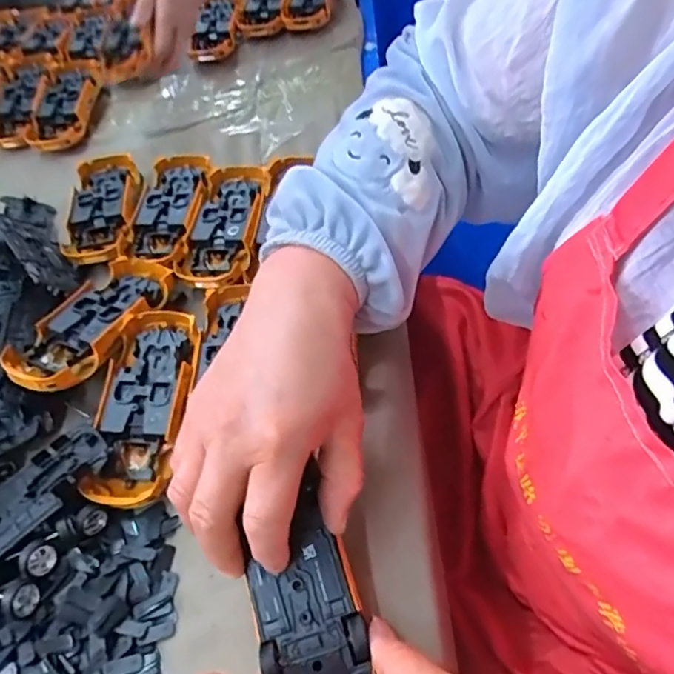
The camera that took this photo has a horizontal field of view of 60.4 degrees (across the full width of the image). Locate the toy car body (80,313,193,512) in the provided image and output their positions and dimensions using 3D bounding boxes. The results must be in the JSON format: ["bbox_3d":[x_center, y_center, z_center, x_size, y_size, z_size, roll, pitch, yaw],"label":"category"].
[{"bbox_3d":[-0.124,0.044,0.377,0.055,0.026,0.128,-1,59,0],"label":"toy car body"}]

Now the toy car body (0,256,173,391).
[{"bbox_3d":[-0.171,-0.015,0.409,0.057,0.026,0.132,22,56,21],"label":"toy car body"}]

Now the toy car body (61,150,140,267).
[{"bbox_3d":[-0.204,-0.114,0.511,0.062,0.033,0.129,-8,51,-1],"label":"toy car body"}]

